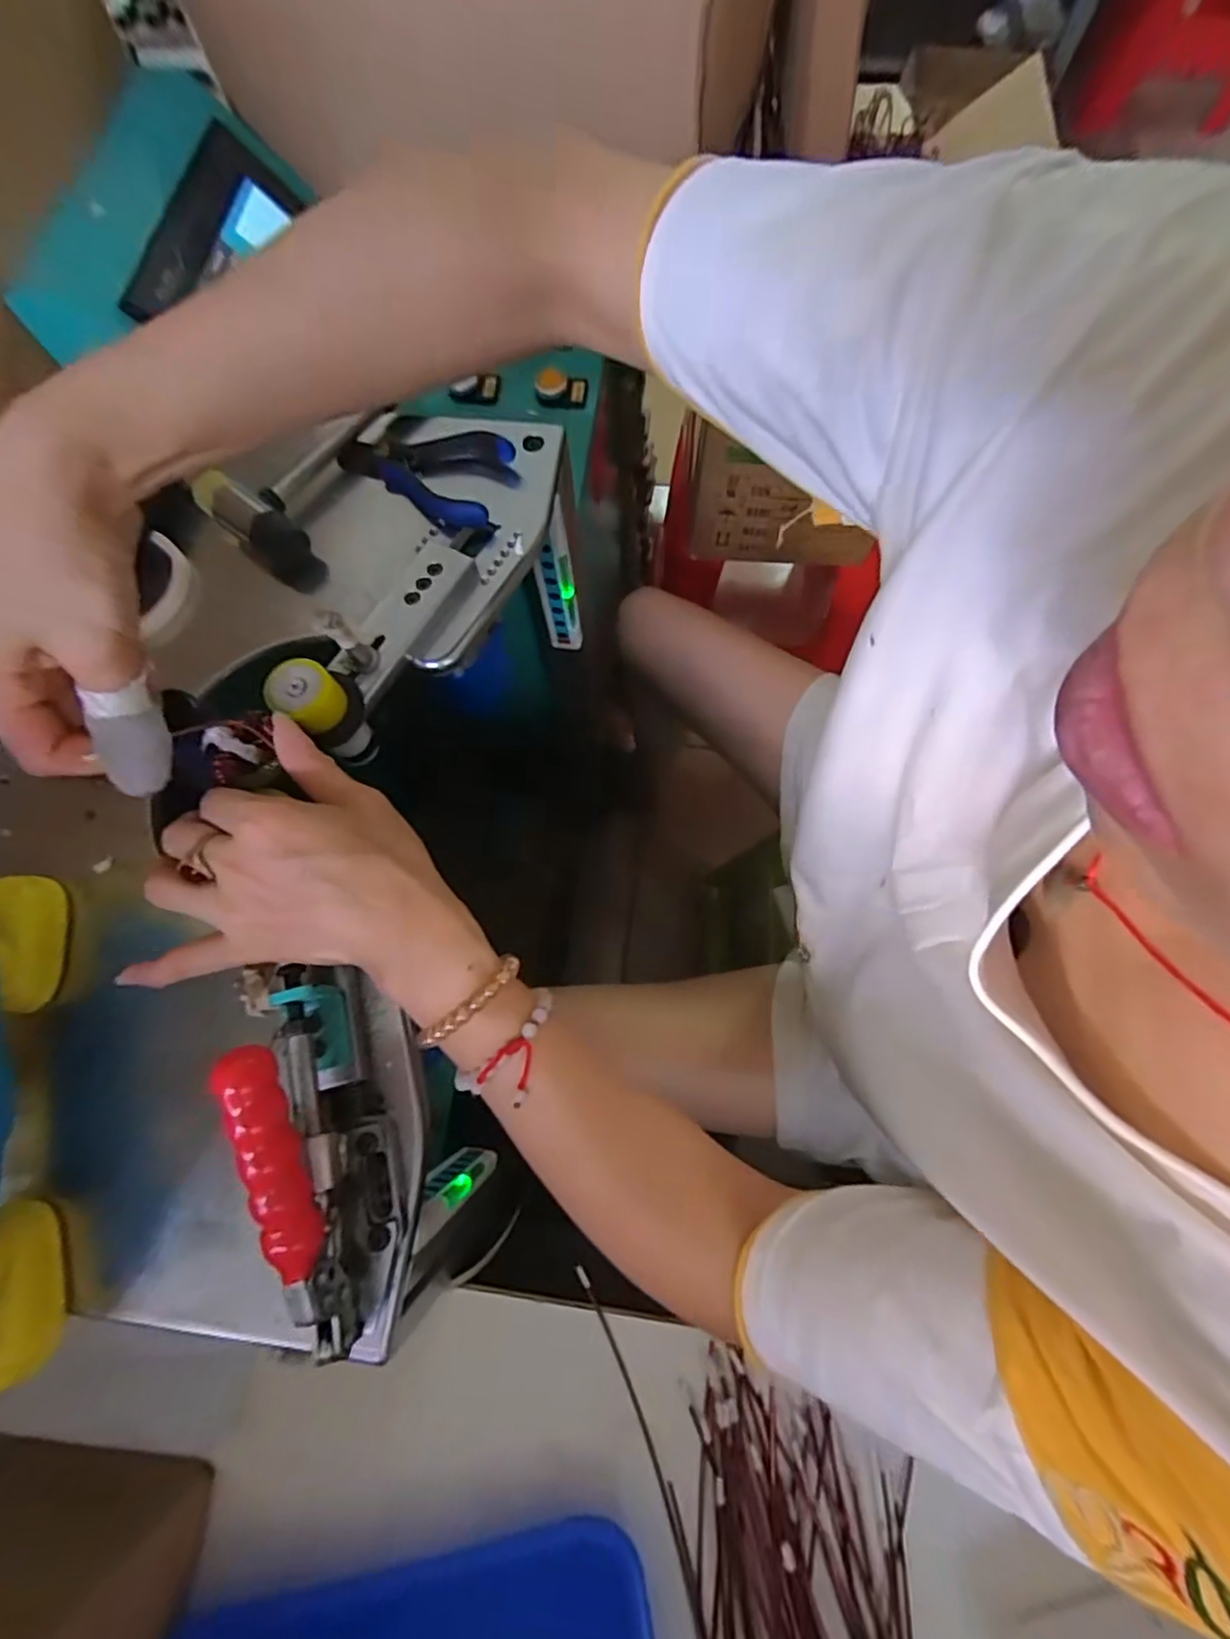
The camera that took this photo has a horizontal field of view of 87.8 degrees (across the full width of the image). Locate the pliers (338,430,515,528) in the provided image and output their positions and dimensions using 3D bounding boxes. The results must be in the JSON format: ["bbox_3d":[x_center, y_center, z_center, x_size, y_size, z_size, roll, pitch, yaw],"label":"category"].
[{"bbox_3d":[-0.134,-0.239,0.428,0.126,0.020,0.068,18,74,7],"label":"pliers"}]

